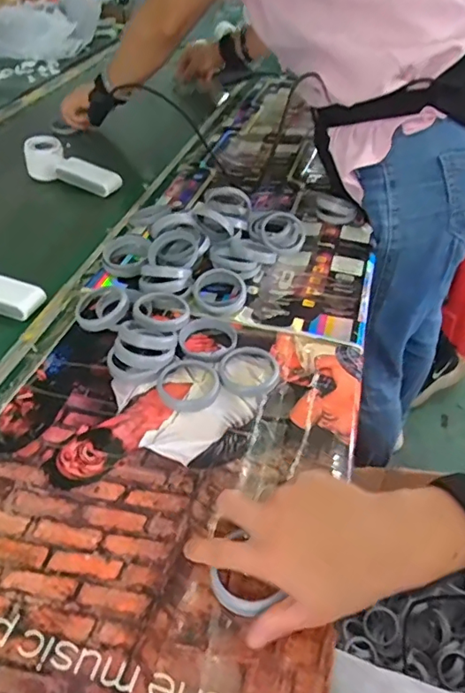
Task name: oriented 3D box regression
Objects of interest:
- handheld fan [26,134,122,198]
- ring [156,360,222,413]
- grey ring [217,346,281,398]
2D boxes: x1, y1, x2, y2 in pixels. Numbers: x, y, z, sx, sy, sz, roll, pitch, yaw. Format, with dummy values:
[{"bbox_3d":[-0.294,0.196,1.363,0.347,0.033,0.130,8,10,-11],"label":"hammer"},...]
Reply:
[{"bbox_3d":[-0.250,-0.279,0.839,0.172,0.066,0.045,19,45,18],"label":"handheld fan"},{"bbox_3d":[-0.042,0.036,0.504,0.059,0.006,0.061,1,42,-1],"label":"ring"},{"bbox_3d":[0.016,0.023,0.519,0.059,0.011,0.059,1,42,-1],"label":"grey ring"}]

